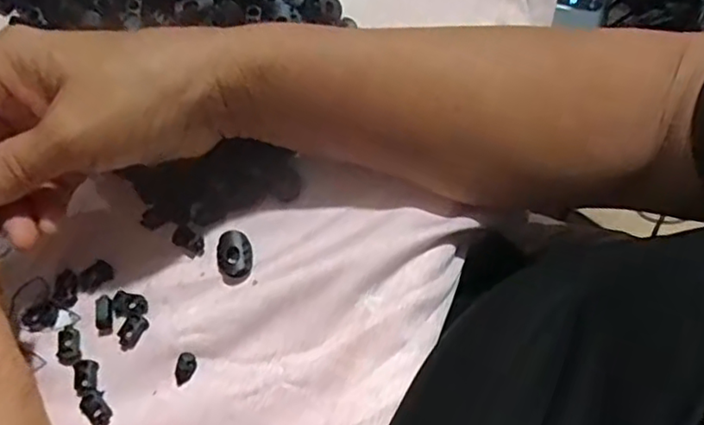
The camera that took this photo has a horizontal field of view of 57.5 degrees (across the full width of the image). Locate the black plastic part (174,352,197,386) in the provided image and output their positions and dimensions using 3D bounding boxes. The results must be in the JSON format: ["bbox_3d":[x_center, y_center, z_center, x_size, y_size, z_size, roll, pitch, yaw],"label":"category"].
[{"bbox_3d":[-0.079,0.073,0.302,0.009,0.004,0.015,15,72,5],"label":"black plastic part"}]

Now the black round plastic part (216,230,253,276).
[{"bbox_3d":[-0.058,0.021,0.318,0.017,0.007,0.023,-14,72,-2],"label":"black round plastic part"}]

